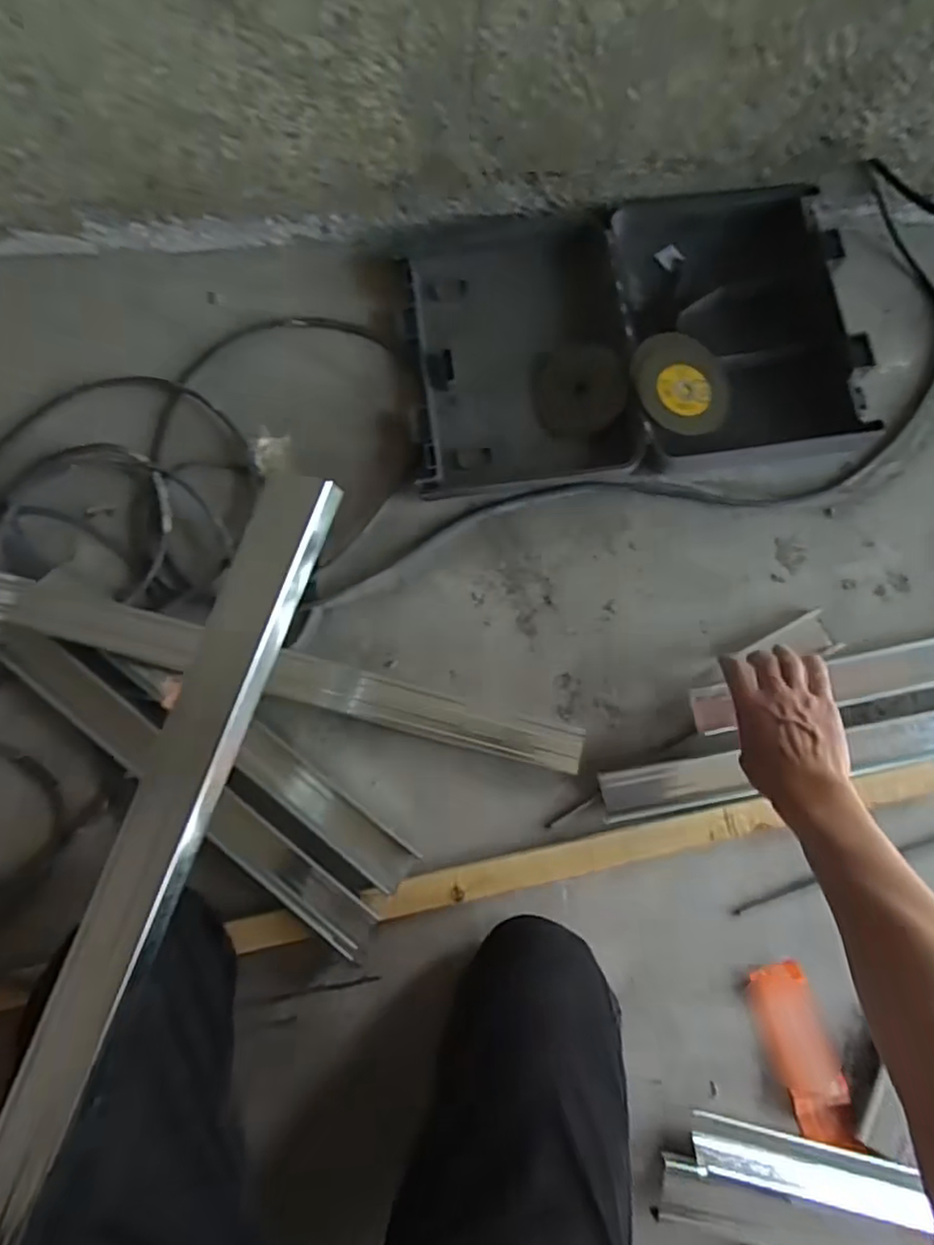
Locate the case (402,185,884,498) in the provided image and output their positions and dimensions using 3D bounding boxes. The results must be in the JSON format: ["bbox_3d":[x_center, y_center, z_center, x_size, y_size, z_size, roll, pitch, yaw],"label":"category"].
[{"bbox_3d":[0.174,-0.341,0.733,0.472,0.068,0.334,-6,80,-1],"label":"case"}]

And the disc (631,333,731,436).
[{"bbox_3d":[0.234,-0.264,0.709,0.099,0.010,0.122,-28,79,-9],"label":"disc"}]

